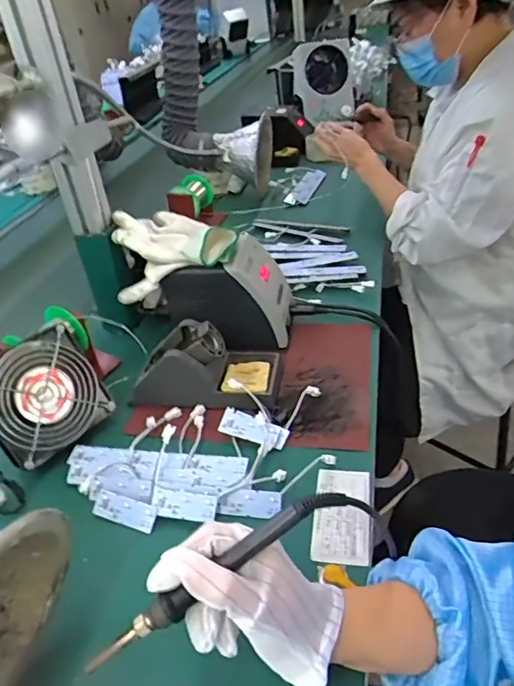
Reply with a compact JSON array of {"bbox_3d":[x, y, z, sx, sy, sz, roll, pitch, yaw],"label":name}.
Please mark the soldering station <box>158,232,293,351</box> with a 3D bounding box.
[{"bbox_3d":[-0.039,-0.071,0.695,0.164,0.122,0.096,-2,35,8],"label":"soldering station"}]

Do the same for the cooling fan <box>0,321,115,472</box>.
[{"bbox_3d":[-0.234,0.058,0.562,0.126,0.123,0.033,-38,16,-36],"label":"cooling fan"}]

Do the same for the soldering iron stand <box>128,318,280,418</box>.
[{"bbox_3d":[-0.063,0.026,0.620,0.169,0.075,0.084,1,35,11],"label":"soldering iron stand"}]

